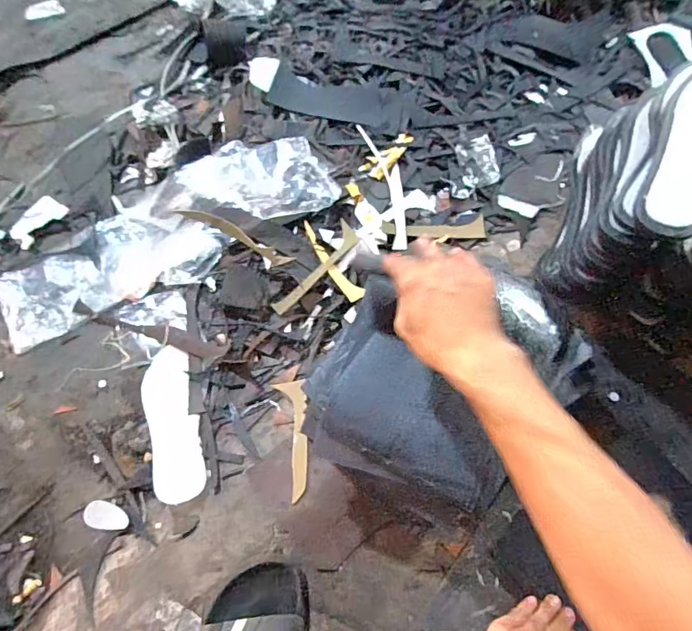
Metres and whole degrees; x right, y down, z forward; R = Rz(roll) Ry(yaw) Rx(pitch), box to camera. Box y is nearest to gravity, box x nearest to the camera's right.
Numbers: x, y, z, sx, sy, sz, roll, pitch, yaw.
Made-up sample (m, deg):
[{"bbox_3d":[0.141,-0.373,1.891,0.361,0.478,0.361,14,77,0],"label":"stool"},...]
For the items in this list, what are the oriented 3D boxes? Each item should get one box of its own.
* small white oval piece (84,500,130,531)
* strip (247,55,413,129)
[{"bbox_3d":[-0.314,0.264,0.583,0.062,0.009,0.031,20,71,5],"label":"small white oval piece"},{"bbox_3d":[-0.038,-0.389,0.777,0.296,0.029,0.087,22,71,5],"label":"strip"}]

